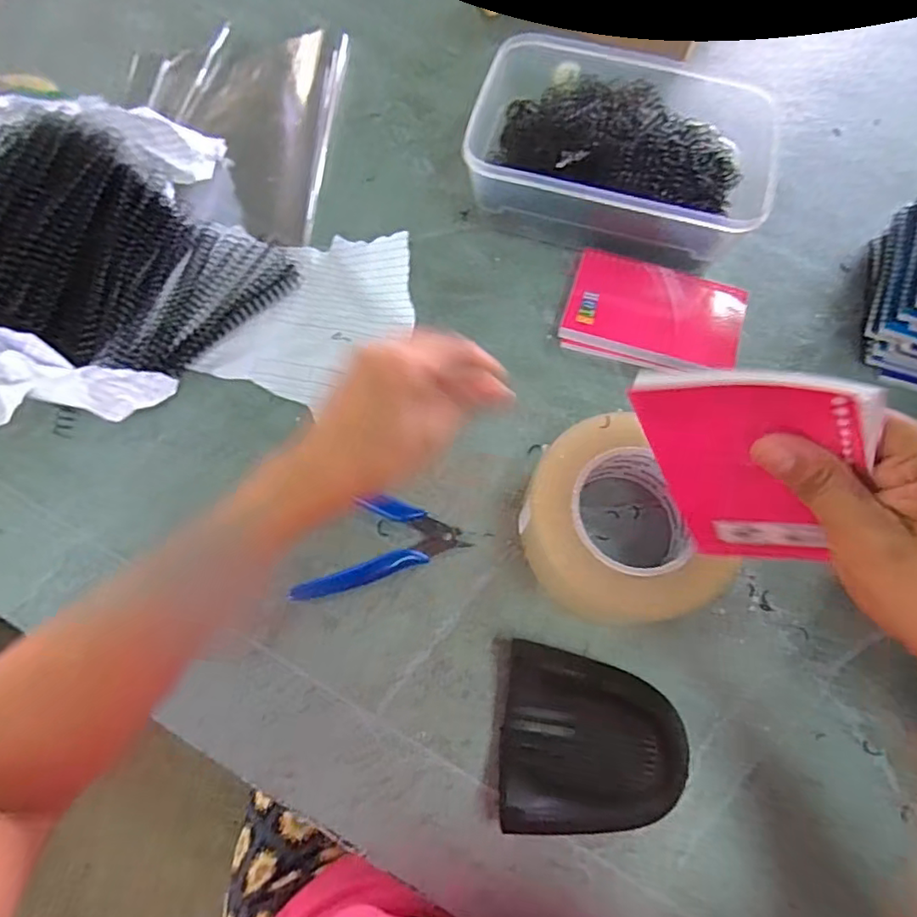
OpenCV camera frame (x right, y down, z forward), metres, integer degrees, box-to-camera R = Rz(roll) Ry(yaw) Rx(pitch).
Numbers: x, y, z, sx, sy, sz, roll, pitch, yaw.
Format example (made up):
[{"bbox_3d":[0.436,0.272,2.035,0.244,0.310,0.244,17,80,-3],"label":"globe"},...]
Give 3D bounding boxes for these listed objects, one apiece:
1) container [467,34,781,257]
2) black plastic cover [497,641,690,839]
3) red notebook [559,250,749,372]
[{"bbox_3d":[0.135,-0.258,0.490,0.238,0.070,0.181,17,69,6],"label":"container"},{"bbox_3d":[0.078,0.166,0.337,0.103,0.028,0.094,8,67,3],"label":"black plastic cover"},{"bbox_3d":[0.153,-0.112,0.454,0.132,0.022,0.093,15,67,6],"label":"red notebook"}]

